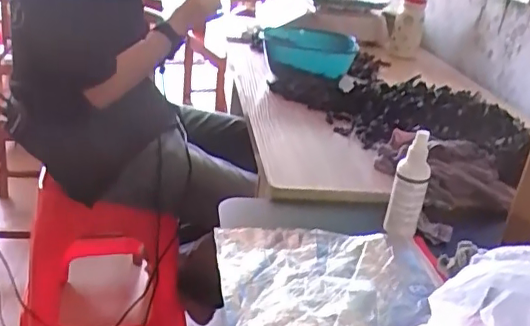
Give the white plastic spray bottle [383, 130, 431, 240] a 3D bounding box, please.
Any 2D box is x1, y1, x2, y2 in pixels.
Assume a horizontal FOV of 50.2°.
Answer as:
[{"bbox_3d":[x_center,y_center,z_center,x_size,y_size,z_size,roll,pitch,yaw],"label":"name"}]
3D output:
[{"bbox_3d":[0.171,0.026,0.671,0.037,0.124,0.030,12,25,12],"label":"white plastic spray bottle"}]

